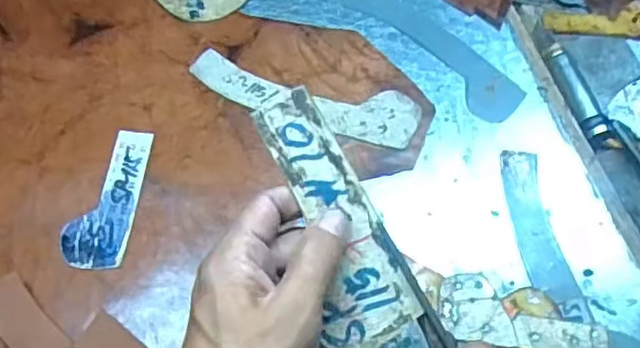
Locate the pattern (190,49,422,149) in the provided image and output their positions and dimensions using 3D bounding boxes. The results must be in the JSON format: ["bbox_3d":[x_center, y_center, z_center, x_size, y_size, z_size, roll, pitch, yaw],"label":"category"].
[{"bbox_3d":[-0.015,-0.066,0.576,0.207,0.004,0.056,13,64,6],"label":"pattern"}]

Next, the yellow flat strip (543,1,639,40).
[{"bbox_3d":[0.286,-0.153,0.643,0.119,0.010,0.049,4,63,1],"label":"yellow flat strip"}]

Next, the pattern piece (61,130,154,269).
[{"bbox_3d":[-0.174,0.018,0.529,0.050,0.005,0.122,9,63,4],"label":"pattern piece"}]

